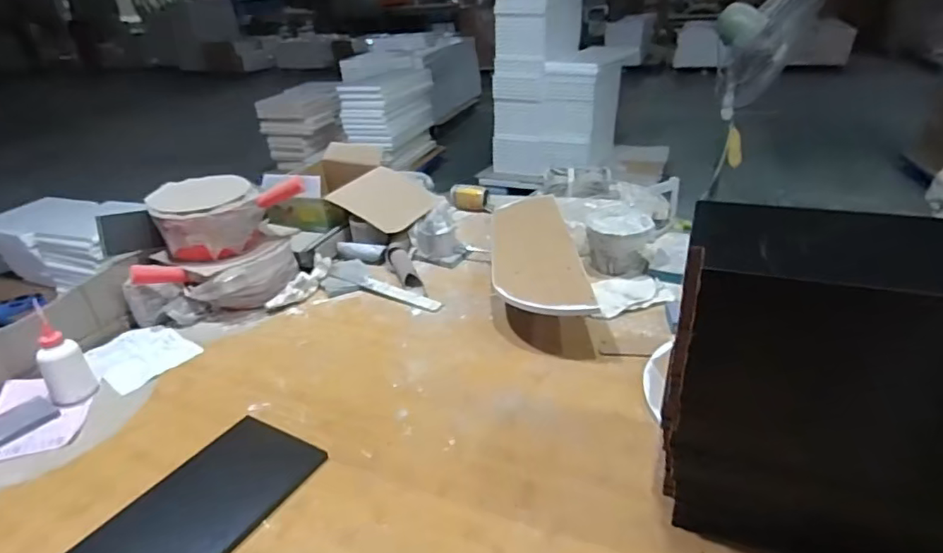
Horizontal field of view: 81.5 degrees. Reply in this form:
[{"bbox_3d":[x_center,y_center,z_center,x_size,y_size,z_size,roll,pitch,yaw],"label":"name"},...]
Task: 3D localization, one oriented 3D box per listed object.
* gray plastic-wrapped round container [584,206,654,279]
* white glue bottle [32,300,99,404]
[{"bbox_3d":[0.307,-0.070,1.144,0.129,0.112,0.129,-3,29,2],"label":"gray plastic-wrapped round container"},{"bbox_3d":[-0.651,0.126,0.862,0.061,0.152,0.055,-26,36,-34],"label":"white glue bottle"}]

